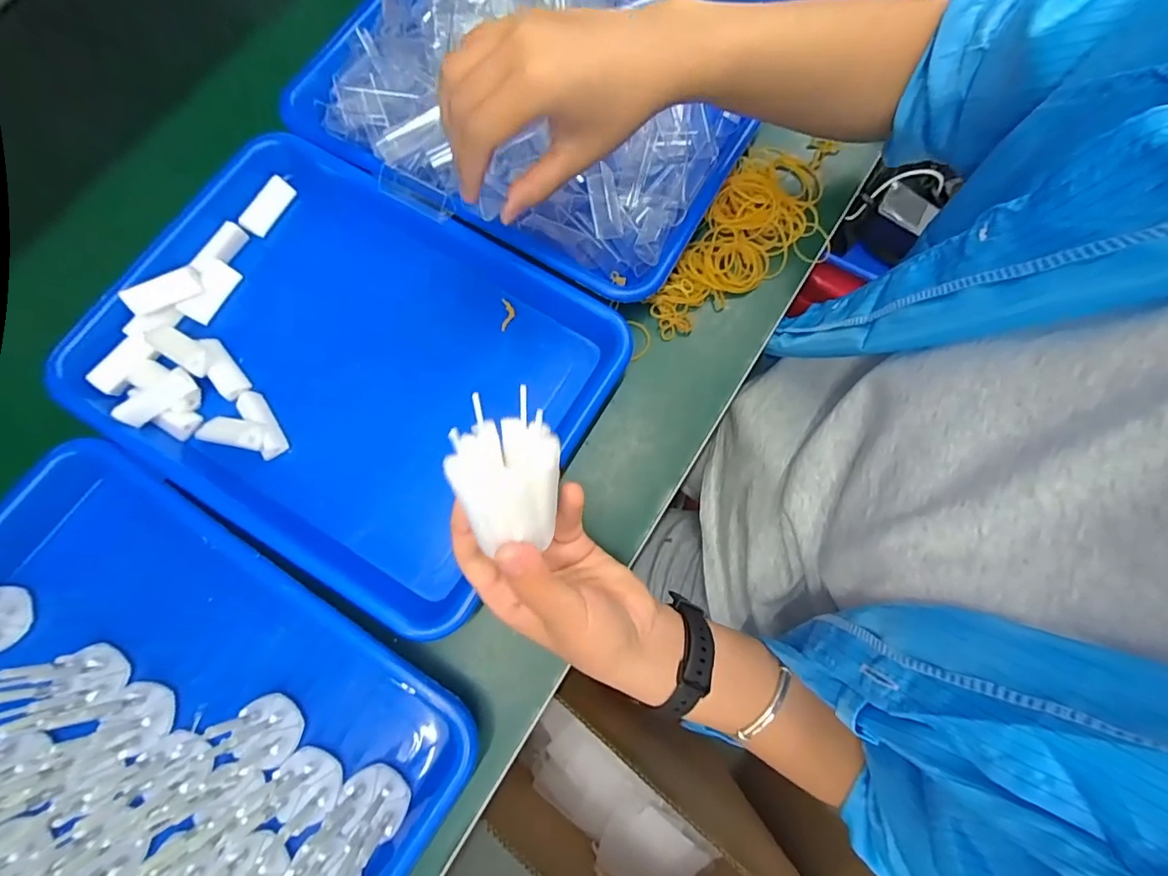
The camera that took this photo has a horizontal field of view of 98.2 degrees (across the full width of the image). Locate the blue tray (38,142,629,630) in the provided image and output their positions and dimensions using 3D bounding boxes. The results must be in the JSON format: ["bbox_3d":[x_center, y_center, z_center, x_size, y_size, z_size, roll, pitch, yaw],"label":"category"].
[{"bbox_3d":[-0.166,-0.057,0.354,0.334,0.035,0.245,30,78,7],"label":"blue tray"}]

